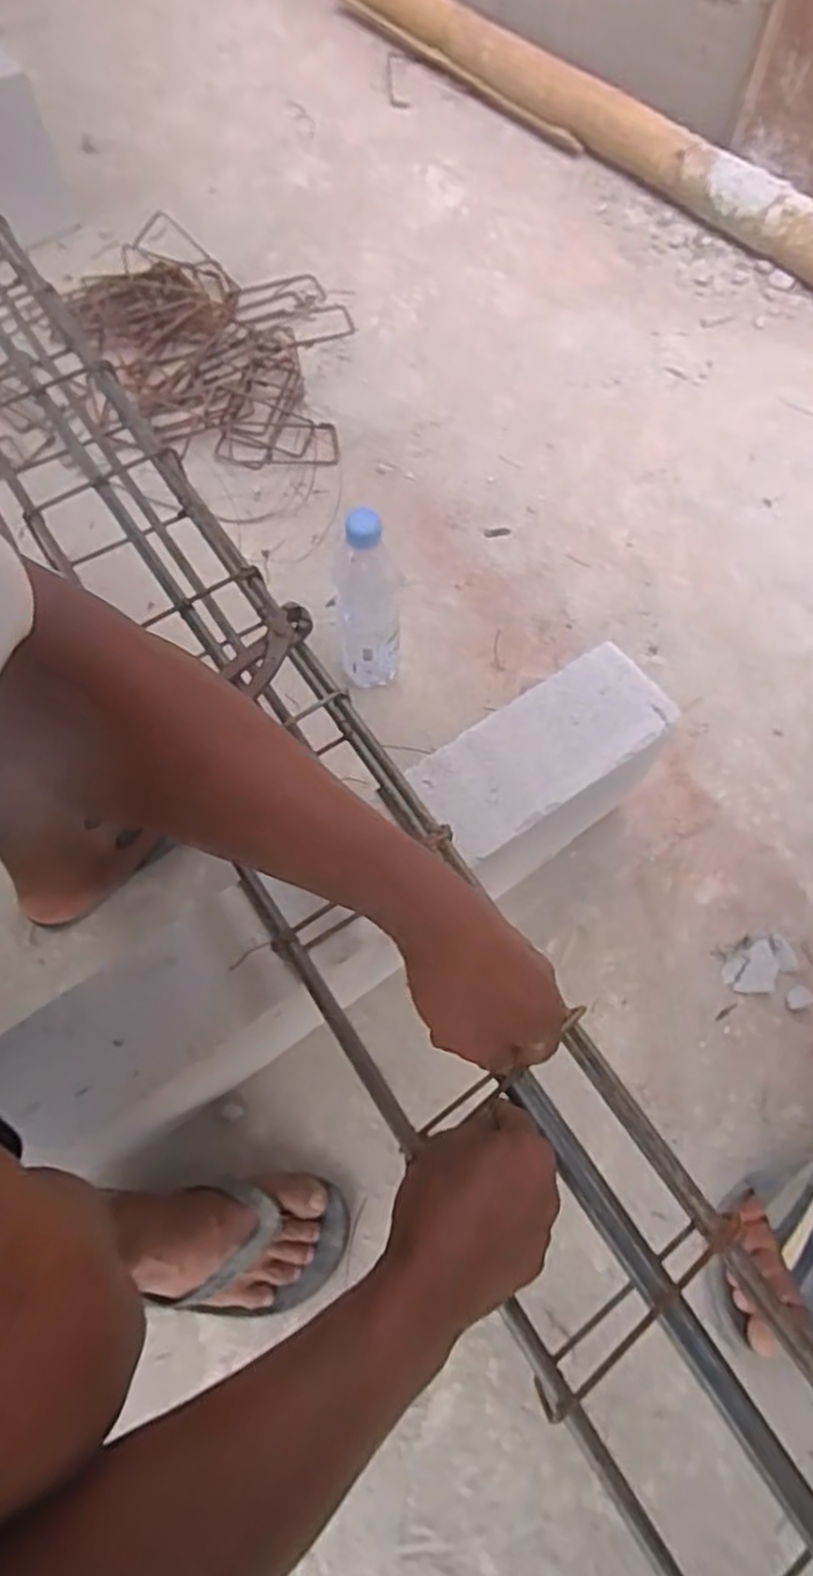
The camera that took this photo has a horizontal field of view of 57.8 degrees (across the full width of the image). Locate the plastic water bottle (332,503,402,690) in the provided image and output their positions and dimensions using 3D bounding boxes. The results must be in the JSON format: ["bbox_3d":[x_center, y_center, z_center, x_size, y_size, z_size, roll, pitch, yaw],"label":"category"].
[{"bbox_3d":[-0.039,-0.194,0.764,0.058,0.248,0.072,0,66,-1],"label":"plastic water bottle"}]

